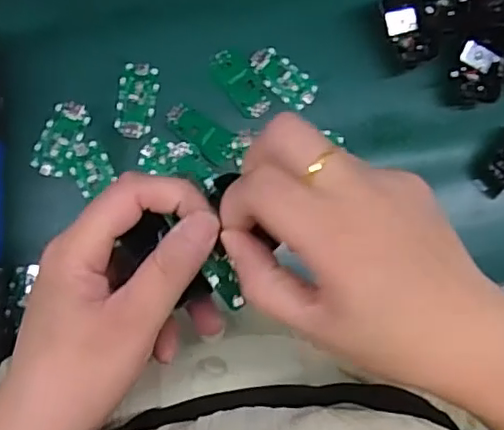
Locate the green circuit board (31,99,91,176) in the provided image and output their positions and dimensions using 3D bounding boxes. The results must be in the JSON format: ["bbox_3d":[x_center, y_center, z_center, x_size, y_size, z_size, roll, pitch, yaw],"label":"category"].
[{"bbox_3d":[-0.160,-0.064,0.504,0.030,0.004,0.063,24,83,-6],"label":"green circuit board"}]

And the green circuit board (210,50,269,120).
[{"bbox_3d":[-0.010,-0.115,0.525,0.031,0.004,0.064,-36,92,-9],"label":"green circuit board"}]

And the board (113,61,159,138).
[{"bbox_3d":[-0.099,-0.098,0.517,0.031,0.004,0.065,7,85,-8],"label":"board"}]

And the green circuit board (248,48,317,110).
[{"bbox_3d":[0.028,-0.122,0.537,0.065,0.005,0.033,34,82,-5],"label":"green circuit board"}]

